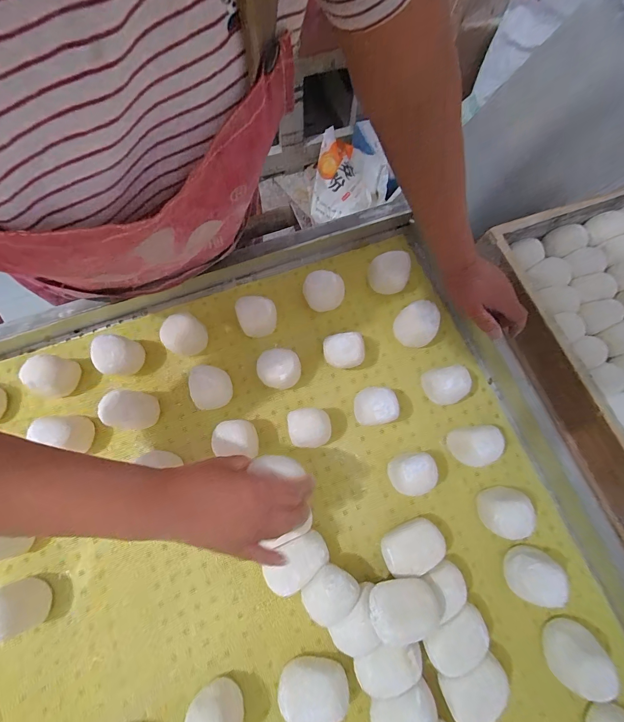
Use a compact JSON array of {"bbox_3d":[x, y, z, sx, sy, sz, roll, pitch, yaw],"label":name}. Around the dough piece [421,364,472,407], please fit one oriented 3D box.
[{"bbox_3d":[0.185,0.032,0.453,0.047,0.059,0.054,-24,75,-9],"label":"dough piece"}]

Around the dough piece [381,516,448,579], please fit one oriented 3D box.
[{"bbox_3d":[0.121,0.228,0.398,0.073,0.046,0.046,-24,75,-9],"label":"dough piece"}]

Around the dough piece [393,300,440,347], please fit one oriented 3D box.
[{"bbox_3d":[0.156,-0.055,0.482,0.060,0.049,0.065,0,73,-1],"label":"dough piece"}]

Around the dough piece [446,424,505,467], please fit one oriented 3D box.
[{"bbox_3d":[0.216,0.111,0.426,0.054,0.057,0.053,0,73,-1],"label":"dough piece"}]

